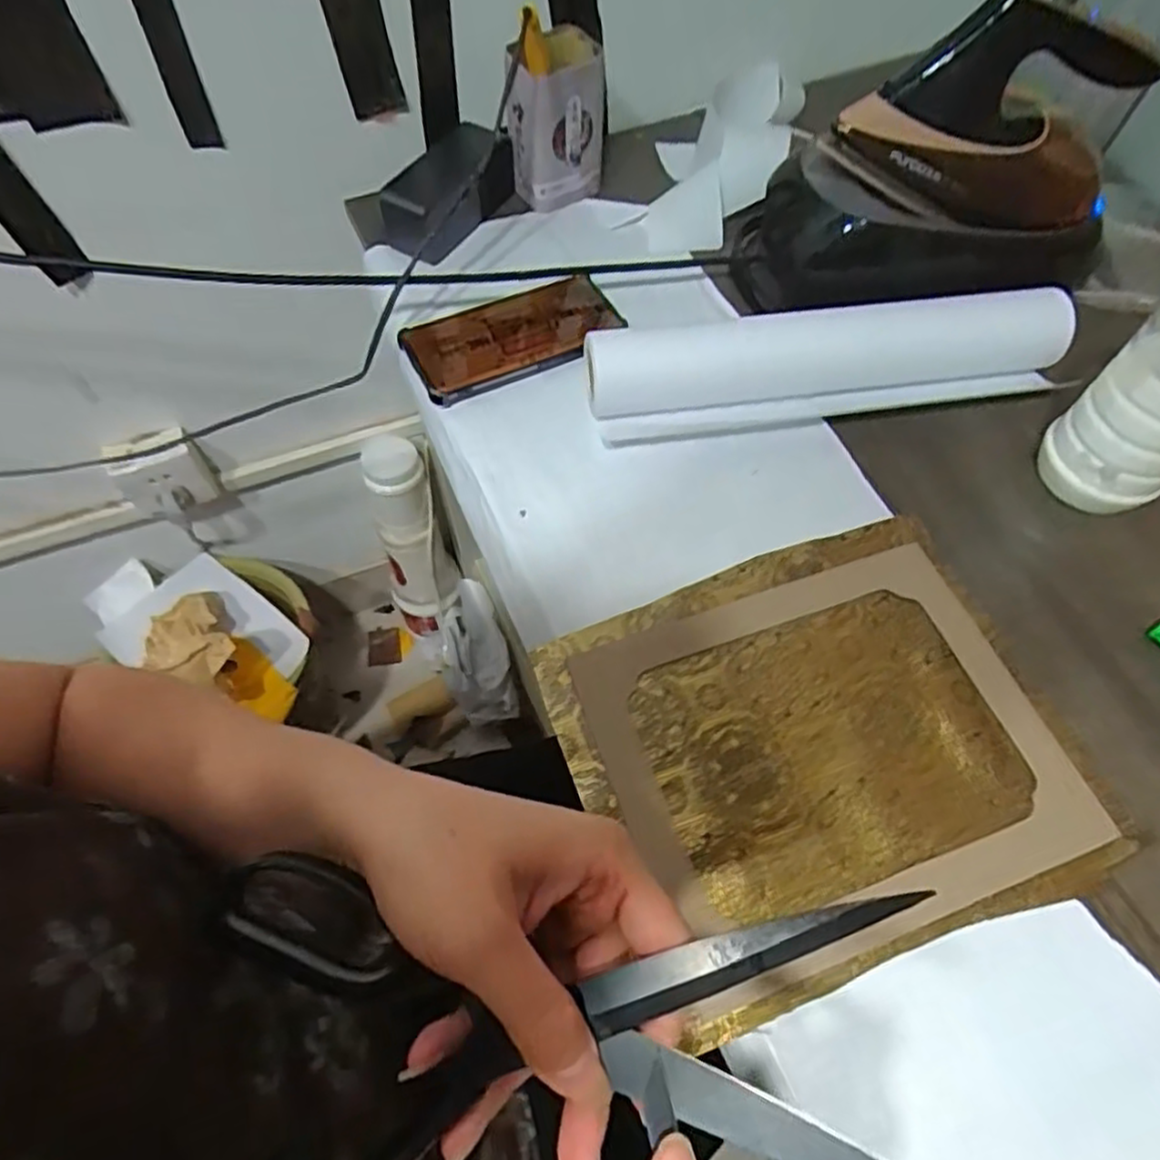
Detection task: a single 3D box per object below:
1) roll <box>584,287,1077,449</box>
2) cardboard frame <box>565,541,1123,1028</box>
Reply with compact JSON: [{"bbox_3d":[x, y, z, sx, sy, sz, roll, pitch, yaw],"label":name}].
[{"bbox_3d":[0.184,-0.159,0.530,0.351,0.052,0.078,-8,61,-4],"label":"roll"},{"bbox_3d":[0.142,0.094,0.416,0.251,0.004,0.203,-17,62,-9],"label":"cardboard frame"}]

